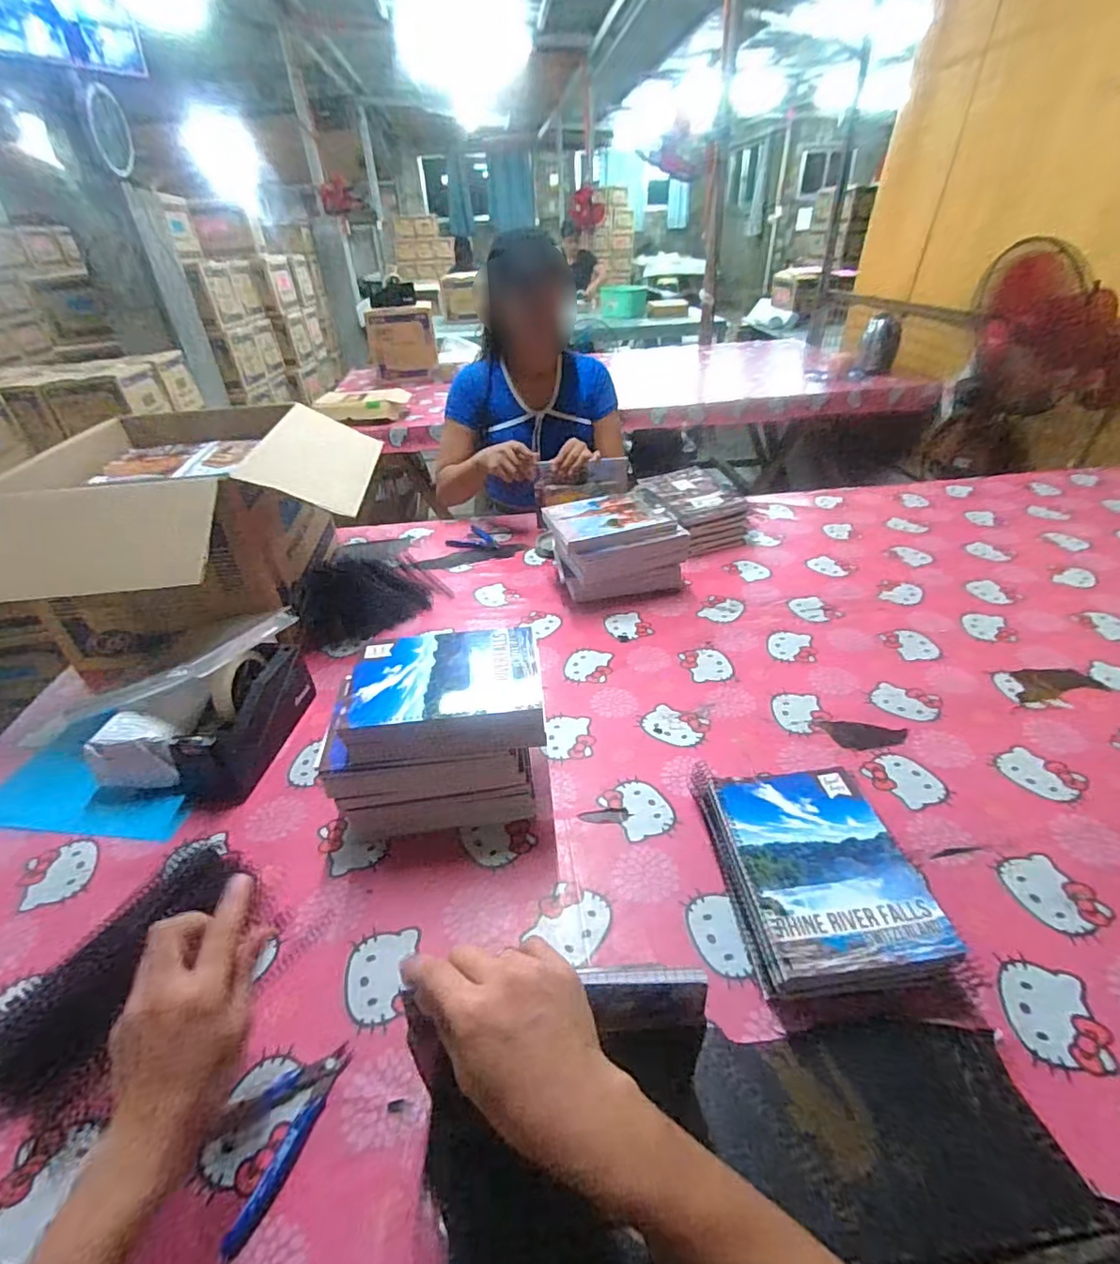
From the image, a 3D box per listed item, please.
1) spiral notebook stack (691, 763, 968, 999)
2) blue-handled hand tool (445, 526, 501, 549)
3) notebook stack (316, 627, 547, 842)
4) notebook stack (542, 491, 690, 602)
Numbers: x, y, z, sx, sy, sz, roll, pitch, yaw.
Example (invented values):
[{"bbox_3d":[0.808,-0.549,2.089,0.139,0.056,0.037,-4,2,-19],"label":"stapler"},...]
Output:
[{"bbox_3d":[0.237,0.224,0.546,0.155,0.067,0.215,-7,36,-6],"label":"spiral notebook stack"},{"bbox_3d":[-0.187,-0.192,1.212,0.086,0.011,0.109,-27,43,-29],"label":"blue-handled hand tool"},{"bbox_3d":[-0.133,0.109,0.643,0.219,0.168,0.147,-6,36,-5],"label":"notebook stack"},{"bbox_3d":[0.091,-0.149,1.013,0.217,0.132,0.155,-13,37,-14],"label":"notebook stack"}]

